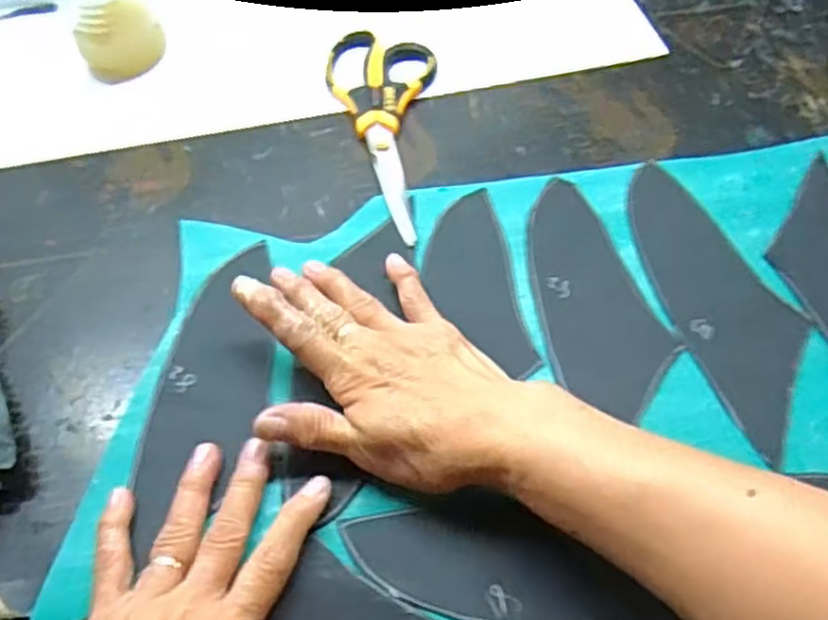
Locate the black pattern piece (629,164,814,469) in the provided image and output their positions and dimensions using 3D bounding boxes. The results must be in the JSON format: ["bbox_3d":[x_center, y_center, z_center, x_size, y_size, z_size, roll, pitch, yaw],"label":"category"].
[{"bbox_3d":[0.179,-0.010,0.429,0.069,0.005,0.192,-15,58,-10],"label":"black pattern piece"}]

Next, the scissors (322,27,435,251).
[{"bbox_3d":[-0.023,-0.127,0.501,0.075,0.010,0.195,0,57,0],"label":"scissors"}]

